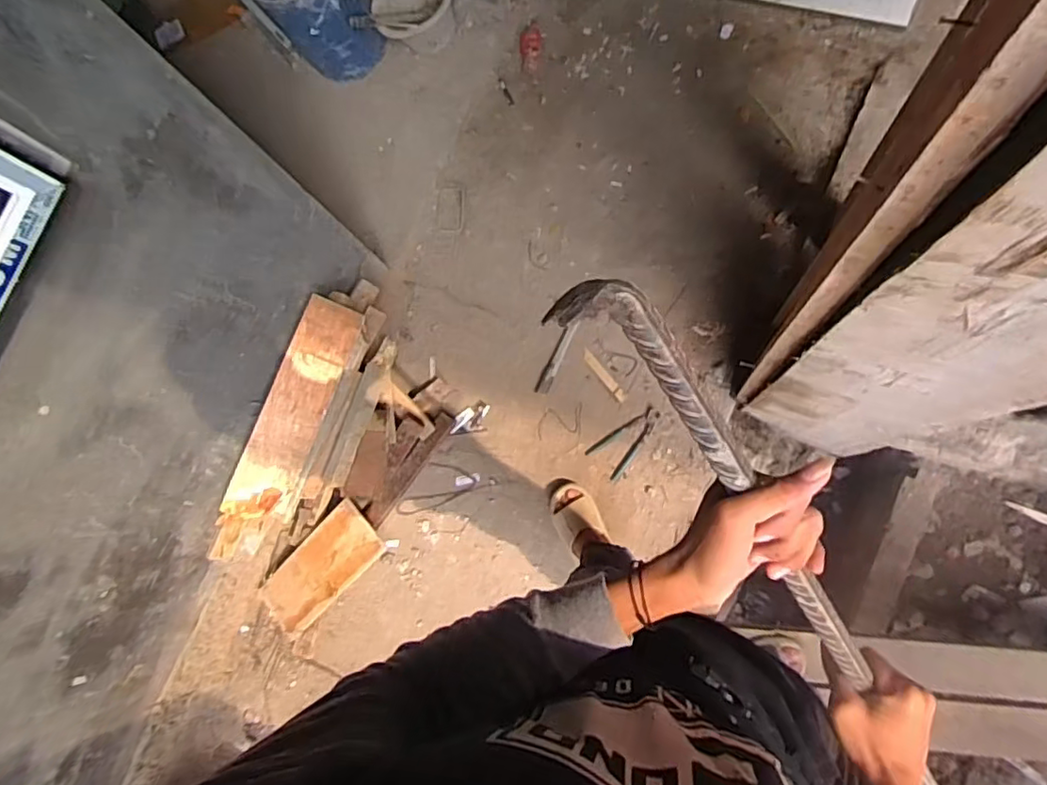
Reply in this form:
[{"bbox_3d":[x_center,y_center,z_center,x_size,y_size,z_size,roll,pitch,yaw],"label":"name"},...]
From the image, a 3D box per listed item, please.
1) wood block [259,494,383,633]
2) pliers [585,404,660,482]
[{"bbox_3d":[-0.547,0.476,1.624,0.382,0.041,0.173,-44,94,6],"label":"wood block"},{"bbox_3d":[0.289,0.130,1.654,0.217,0.013,0.110,-43,74,1],"label":"pliers"}]

